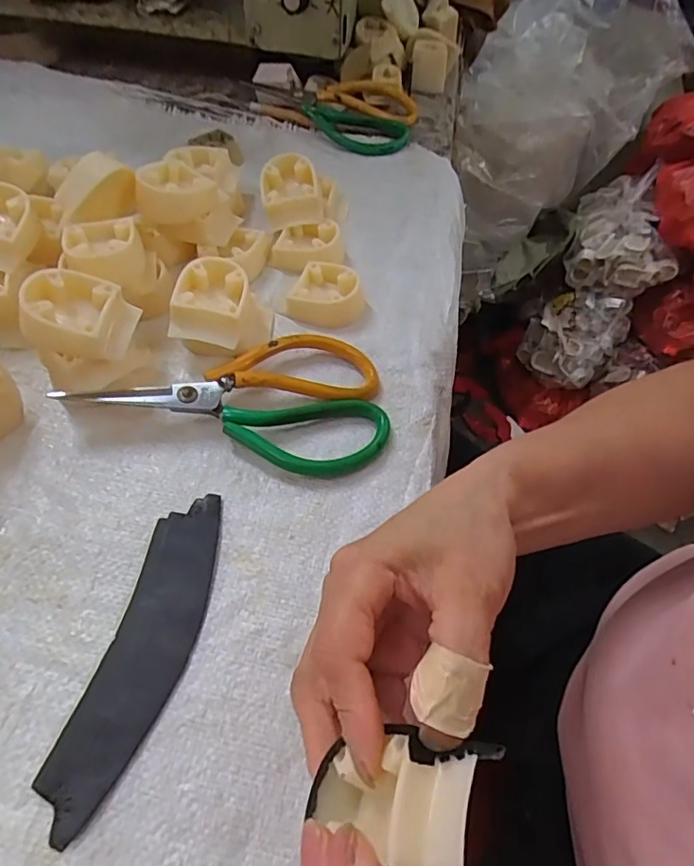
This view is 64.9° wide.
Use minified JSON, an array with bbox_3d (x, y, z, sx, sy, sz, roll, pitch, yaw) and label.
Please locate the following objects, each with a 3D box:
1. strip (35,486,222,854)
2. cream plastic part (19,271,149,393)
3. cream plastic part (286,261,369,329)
[{"bbox_3d":[-0.097,0.100,0.264,0.039,0.008,0.155,13,55,6],"label":"strip"},{"bbox_3d":[-0.159,-0.057,0.335,0.058,0.066,0.057,-1,55,-4],"label":"cream plastic part"},{"bbox_3d":[-0.013,-0.101,0.397,0.052,0.022,0.043,17,56,9],"label":"cream plastic part"}]

